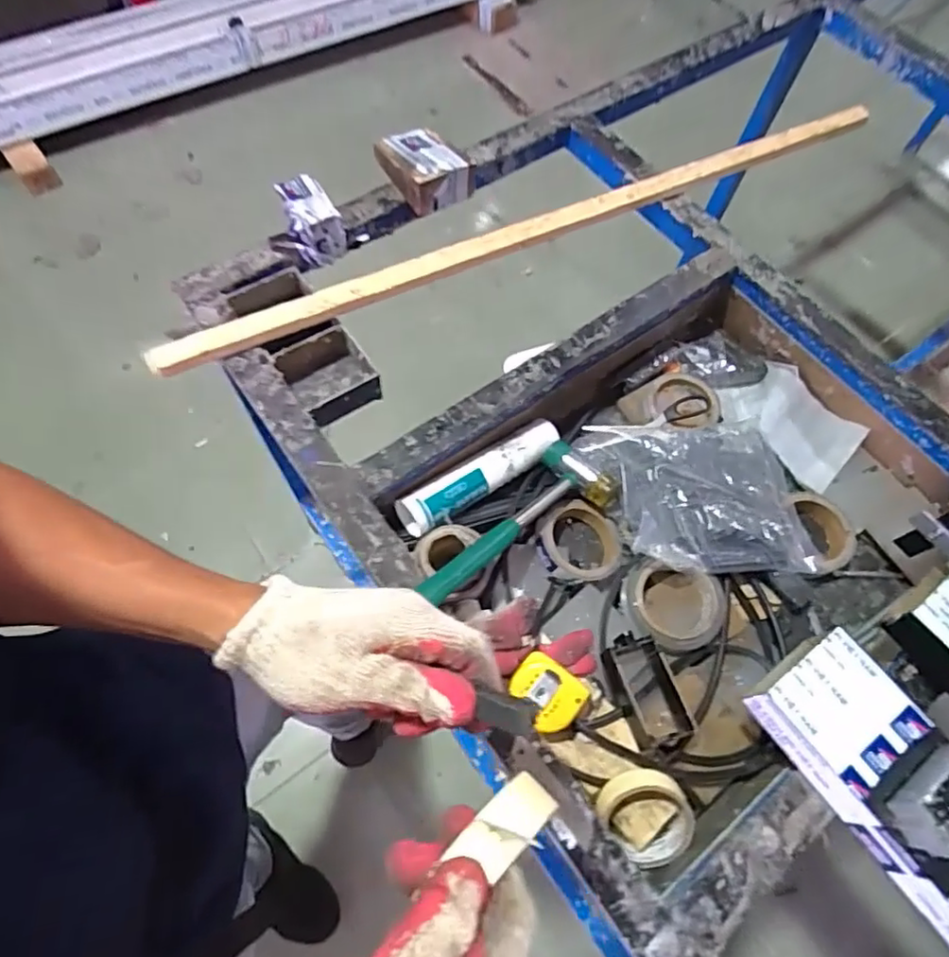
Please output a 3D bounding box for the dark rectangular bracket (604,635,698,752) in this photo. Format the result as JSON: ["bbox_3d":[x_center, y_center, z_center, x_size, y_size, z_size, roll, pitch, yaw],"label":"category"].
[{"bbox_3d":[0.178,0.217,0.632,0.059,0.042,0.110,-17,66,-11],"label":"dark rectangular bracket"}]

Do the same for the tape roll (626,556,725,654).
[{"bbox_3d":[0.225,0.141,0.683,0.098,0.035,0.102,1,64,-3],"label":"tape roll"}]

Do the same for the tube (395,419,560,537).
[{"bbox_3d":[0.011,-0.008,0.716,0.219,0.042,0.048,-33,70,-18],"label":"tube"}]

